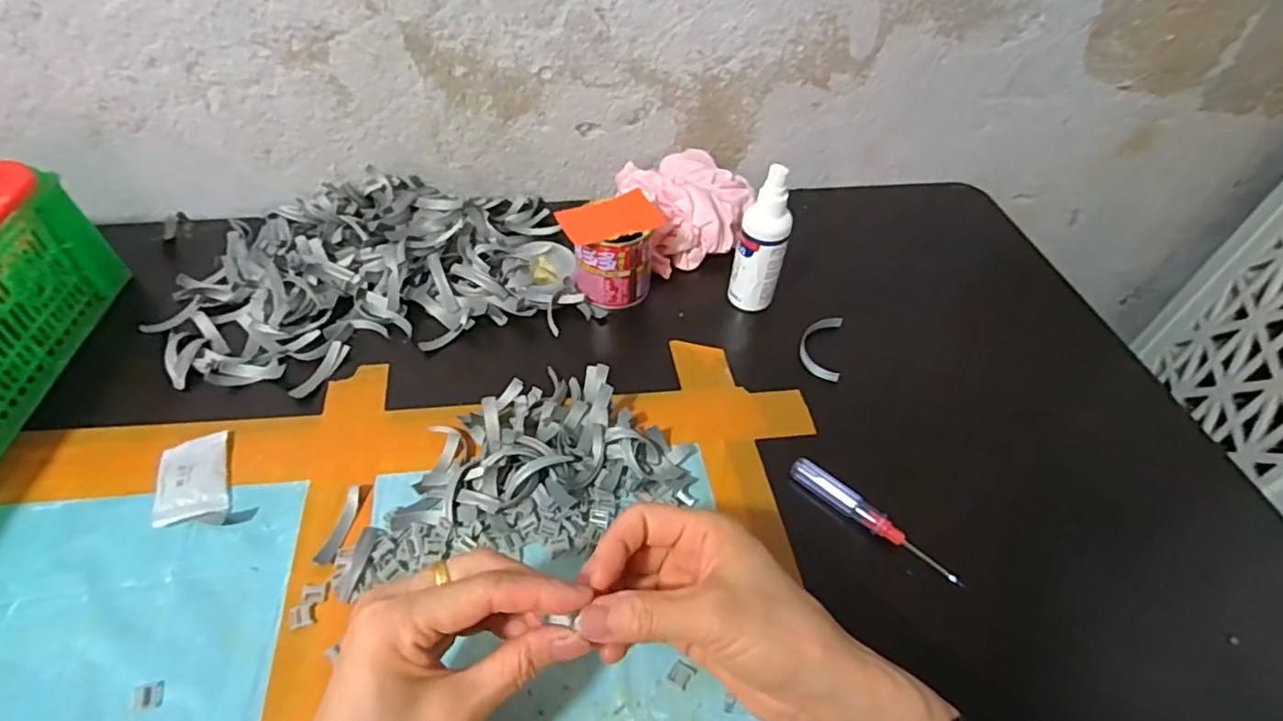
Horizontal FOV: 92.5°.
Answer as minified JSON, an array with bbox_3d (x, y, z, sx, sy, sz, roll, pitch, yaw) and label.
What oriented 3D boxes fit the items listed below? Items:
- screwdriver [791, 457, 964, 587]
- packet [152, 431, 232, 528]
[{"bbox_3d":[0.151,0.105,0.405,0.014,0.011,0.120,-35,58,-30],"label":"screwdriver"},{"bbox_3d":[-0.290,0.078,0.399,0.040,0.010,0.070,-15,50,-16],"label":"packet"}]

